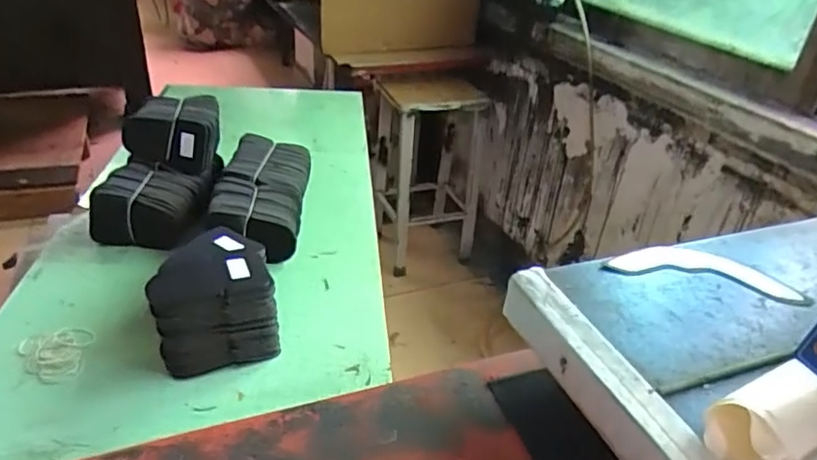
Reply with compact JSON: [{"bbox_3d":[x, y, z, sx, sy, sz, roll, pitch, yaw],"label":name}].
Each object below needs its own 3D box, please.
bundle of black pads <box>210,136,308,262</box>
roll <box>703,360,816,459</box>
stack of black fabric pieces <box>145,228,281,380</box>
[{"bbox_3d":[-0.249,-0.056,1.010,0.133,0.096,0.297,2,33,-4],"label":"bundle of black pads"},{"bbox_3d":[0.268,0.142,0.421,0.100,0.052,0.079,-9,35,-21],"label":"roll"},{"bbox_3d":[-0.258,0.076,0.778,0.140,0.120,0.200,-7,34,-17],"label":"stack of black fabric pieces"}]

